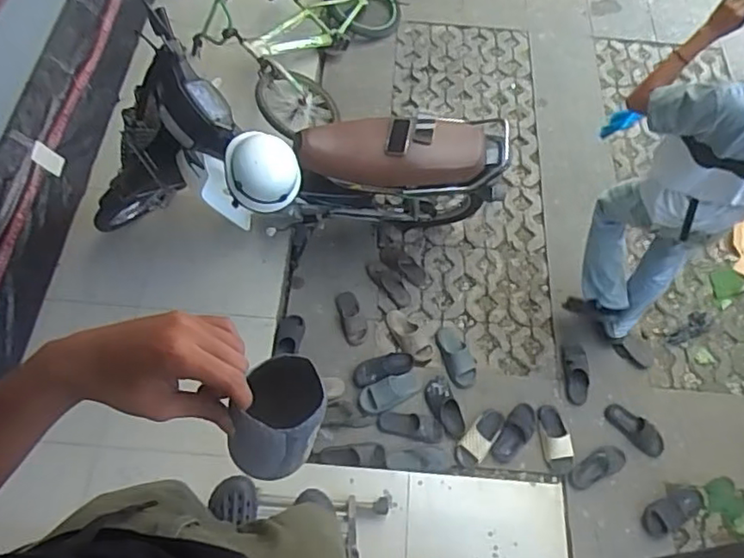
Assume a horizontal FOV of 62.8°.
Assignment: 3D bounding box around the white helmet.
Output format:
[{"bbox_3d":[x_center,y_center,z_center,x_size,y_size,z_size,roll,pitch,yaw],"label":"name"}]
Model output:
[{"bbox_3d":[-0.341,-0.334,1.902,0.222,0.160,0.189,-11,62,-9],"label":"white helmet"}]

